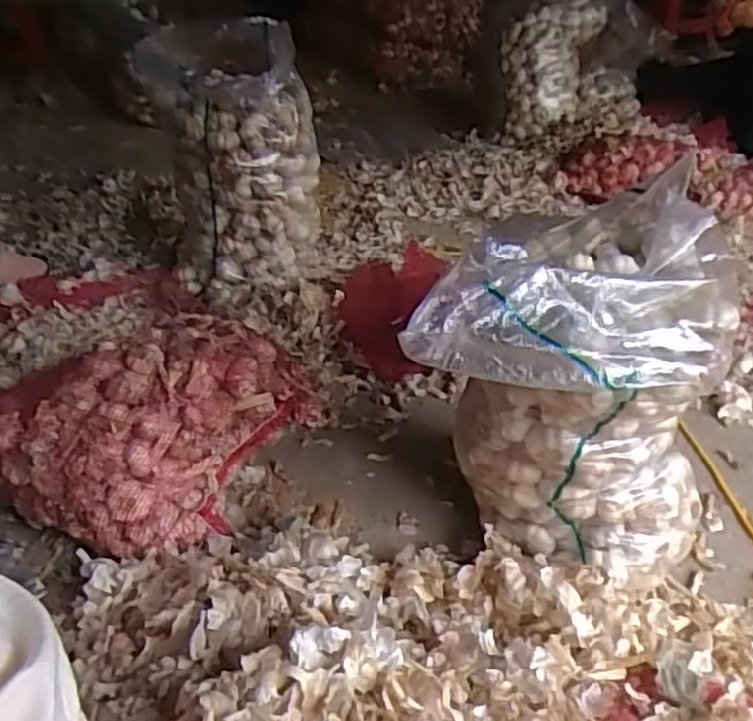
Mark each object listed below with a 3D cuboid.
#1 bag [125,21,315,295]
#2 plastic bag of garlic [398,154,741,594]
[{"bbox_3d":[-0.273,-0.368,1.431,0.315,0.446,0.318,-2,36,-10],"label":"bag"},{"bbox_3d":[0.214,0.057,0.887,0.396,0.441,0.241,-1,35,-8],"label":"plastic bag of garlic"}]

